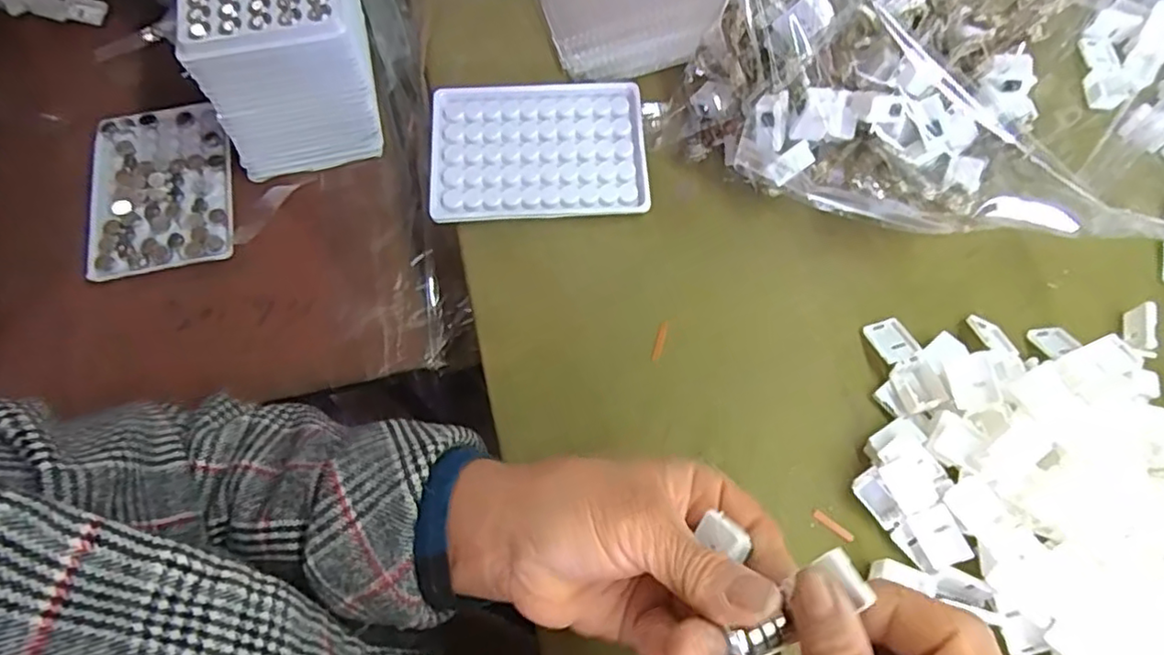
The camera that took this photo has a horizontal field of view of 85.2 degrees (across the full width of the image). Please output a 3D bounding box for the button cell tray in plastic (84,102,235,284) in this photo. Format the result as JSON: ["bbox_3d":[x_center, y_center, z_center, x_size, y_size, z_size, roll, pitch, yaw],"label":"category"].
[{"bbox_3d":[-0.286,-0.094,0.432,0.090,0.014,0.121,-11,70,-4],"label":"button cell tray in plastic"}]

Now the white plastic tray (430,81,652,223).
[{"bbox_3d":[-0.027,-0.110,0.390,0.129,0.011,0.093,-4,70,-1],"label":"white plastic tray"}]

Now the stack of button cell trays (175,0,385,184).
[{"bbox_3d":[-0.188,-0.187,0.408,0.103,0.115,0.125,-12,70,-4],"label":"stack of button cell trays"}]

